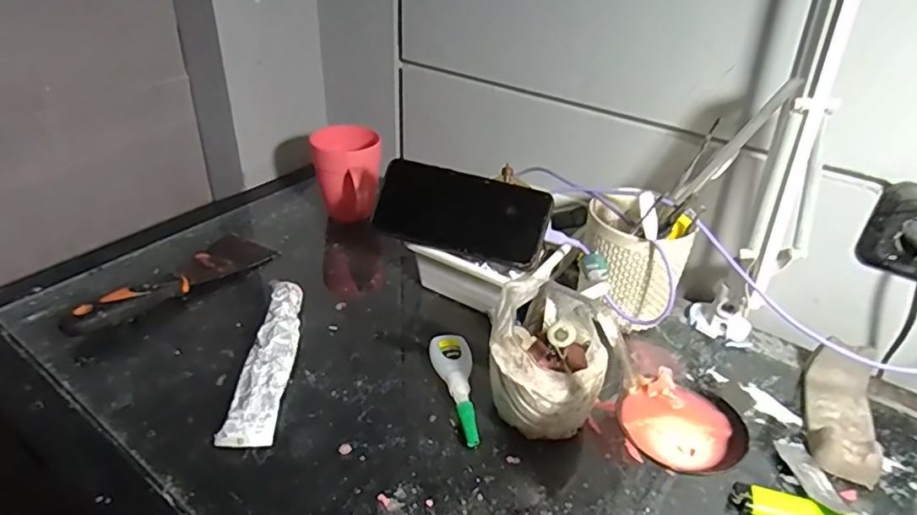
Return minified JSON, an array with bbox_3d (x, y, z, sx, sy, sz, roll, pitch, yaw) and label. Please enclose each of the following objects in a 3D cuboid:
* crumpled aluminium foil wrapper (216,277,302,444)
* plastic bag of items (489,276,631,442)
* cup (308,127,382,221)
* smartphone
[{"bbox_3d":[-0.161,0.084,0.489,0.039,0.033,0.166,0,34,-4],"label":"crumpled aluminium foil wrapper"},{"bbox_3d":[0.069,0.080,0.450,0.097,0.104,0.091,-6,35,-13],"label":"plastic bag of items"},{"bbox_3d":[-0.128,-0.085,0.678,0.077,0.105,0.098,-6,35,-14],"label":"cup"},{"bbox_3d":[0.003,-0.041,0.552,0.160,0.077,0.014,14,-2,8],"label":"smartphone"}]

